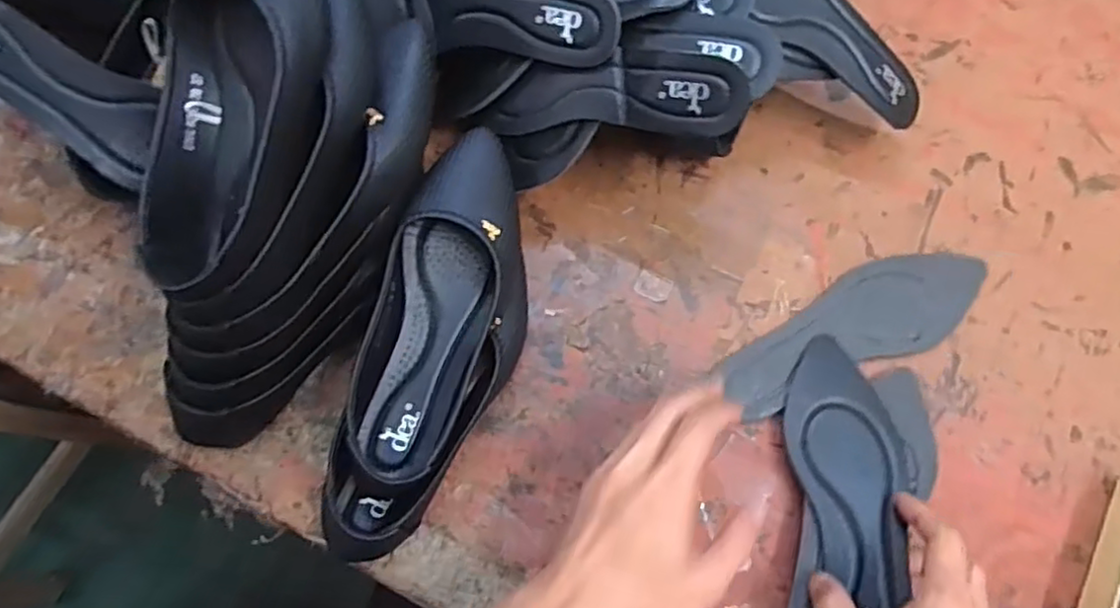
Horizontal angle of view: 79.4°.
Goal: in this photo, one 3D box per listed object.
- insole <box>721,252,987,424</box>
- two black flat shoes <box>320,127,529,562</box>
[{"bbox_3d":[0.224,0.018,0.510,0.220,0.011,0.073,-26,74,-10],"label":"insole"},{"bbox_3d":[-0.080,0.028,0.452,0.088,0.080,0.274,16,84,4],"label":"two black flat shoes"}]

